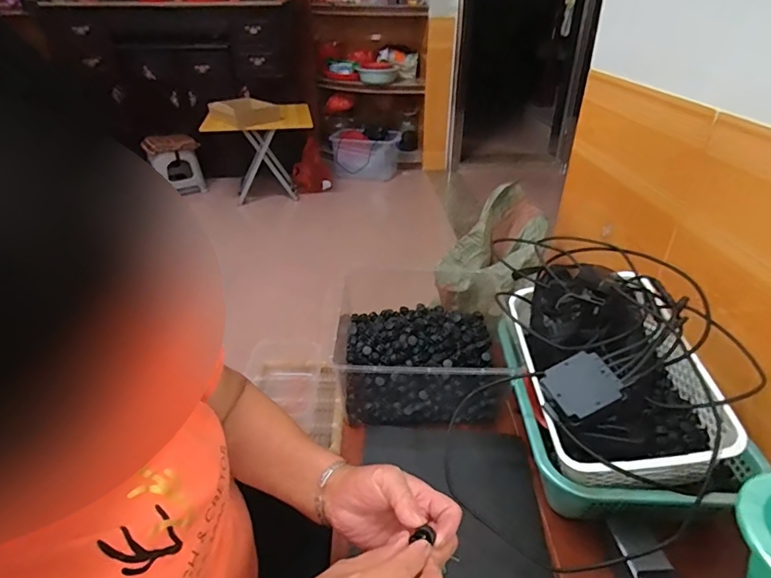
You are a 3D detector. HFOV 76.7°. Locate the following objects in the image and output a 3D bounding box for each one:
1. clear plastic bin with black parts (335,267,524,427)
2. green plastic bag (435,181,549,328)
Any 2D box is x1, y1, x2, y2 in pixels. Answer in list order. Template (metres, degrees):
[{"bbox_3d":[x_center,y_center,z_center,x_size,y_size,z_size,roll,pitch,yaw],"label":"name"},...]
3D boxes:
[{"bbox_3d":[0.063,0.104,0.855,0.292,0.133,0.234,-1,32,-2],"label":"clear plastic bin with black parts"},{"bbox_3d":[0.264,-0.103,1.166,0.202,0.127,0.411,16,54,24],"label":"green plastic bag"}]

